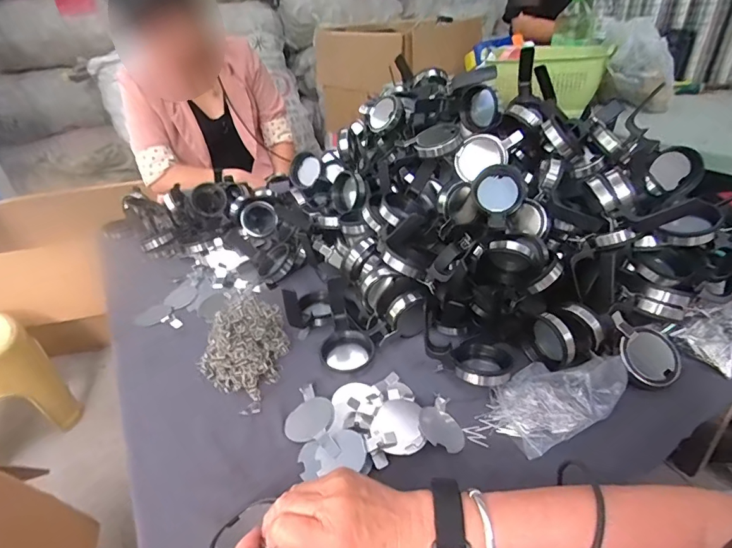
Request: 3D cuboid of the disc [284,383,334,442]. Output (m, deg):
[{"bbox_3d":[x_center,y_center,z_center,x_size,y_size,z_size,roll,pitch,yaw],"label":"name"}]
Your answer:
[{"bbox_3d":[-0.066,0.163,0.500,0.063,0.007,0.062,10,44,40],"label":"disc"}]

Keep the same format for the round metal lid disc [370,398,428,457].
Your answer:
[{"bbox_3d":[0.033,0.162,0.464,0.054,0.011,0.064,-6,32,-3],"label":"round metal lid disc"}]

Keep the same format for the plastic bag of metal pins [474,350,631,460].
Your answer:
[{"bbox_3d":[0.213,0.133,0.492,0.162,0.040,0.090,-16,34,-19],"label":"plastic bag of metal pins"}]

